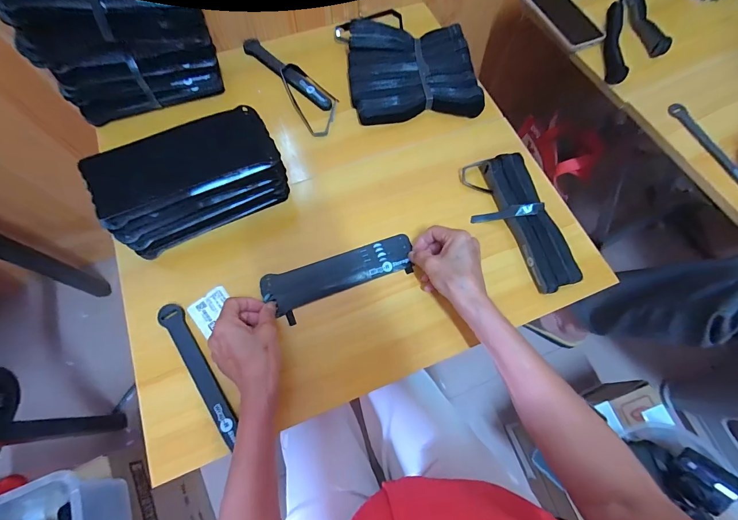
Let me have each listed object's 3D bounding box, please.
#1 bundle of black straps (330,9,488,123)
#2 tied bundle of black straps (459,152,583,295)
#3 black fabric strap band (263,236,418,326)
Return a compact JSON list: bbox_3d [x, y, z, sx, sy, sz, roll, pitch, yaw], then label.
[{"bbox_3d":[0.069,-0.303,0.551,0.204,0.038,0.187,-11,69,-6],"label":"bundle of black straps"},{"bbox_3d":[0.201,-0.053,0.466,0.087,0.024,0.198,-15,69,-7],"label":"tied bundle of black straps"},{"bbox_3d":[-0.036,0.020,0.447,0.194,0.014,0.060,-19,70,-7],"label":"black fabric strap band"}]

